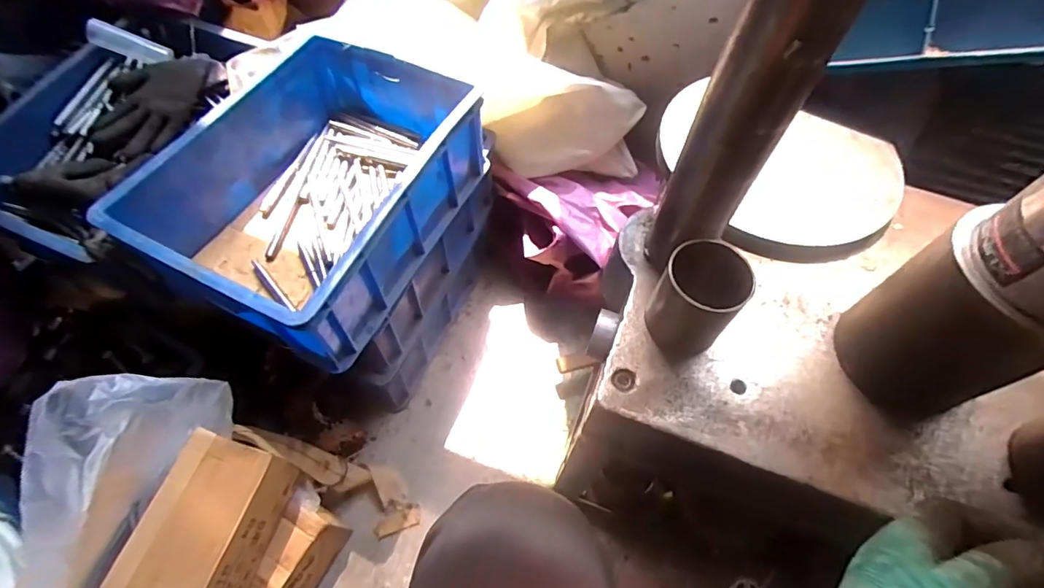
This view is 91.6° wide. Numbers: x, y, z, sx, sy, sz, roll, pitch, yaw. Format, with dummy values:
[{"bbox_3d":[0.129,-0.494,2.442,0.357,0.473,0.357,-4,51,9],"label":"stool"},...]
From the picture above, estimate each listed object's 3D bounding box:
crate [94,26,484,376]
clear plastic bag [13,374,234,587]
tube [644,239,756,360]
[{"bbox_3d":[-0.262,-0.144,0.672,0.291,0.138,0.402,24,62,11],"label":"crate"},{"bbox_3d":[-0.420,0.250,0.450,0.115,0.157,0.406,18,61,8],"label":"clear plastic bag"},{"bbox_3d":[0.150,0.008,0.445,0.068,0.091,0.066,1,60,-2],"label":"tube"}]

